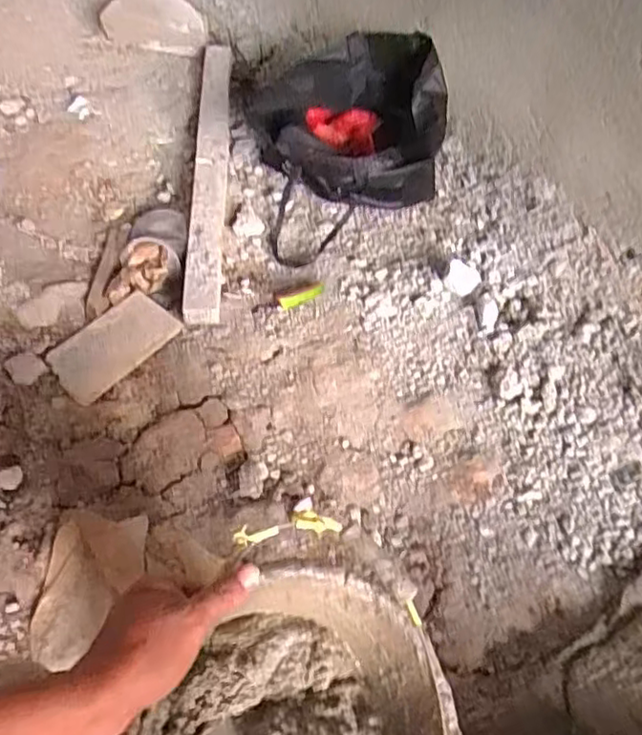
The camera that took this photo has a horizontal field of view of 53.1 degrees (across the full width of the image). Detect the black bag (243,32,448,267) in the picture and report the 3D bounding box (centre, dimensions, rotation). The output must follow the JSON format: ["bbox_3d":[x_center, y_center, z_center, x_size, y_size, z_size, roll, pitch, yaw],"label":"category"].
[{"bbox_3d":[0.064,-0.419,1.171,0.381,0.252,0.272,-20,56,-26],"label":"black bag"}]

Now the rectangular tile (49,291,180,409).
[{"bbox_3d":[-0.305,-0.035,0.946,0.099,0.010,0.192,42,60,7],"label":"rectangular tile"}]

